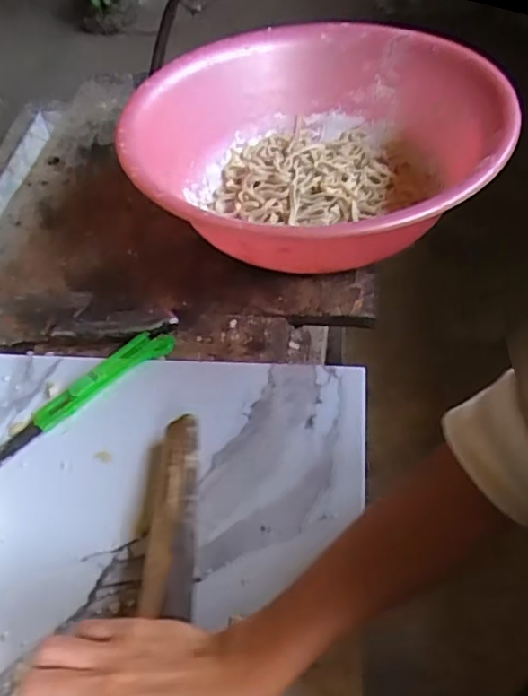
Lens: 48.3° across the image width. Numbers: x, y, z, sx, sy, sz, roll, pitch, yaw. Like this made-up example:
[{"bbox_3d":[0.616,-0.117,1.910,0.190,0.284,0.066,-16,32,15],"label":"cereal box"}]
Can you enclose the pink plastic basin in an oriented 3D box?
[{"bbox_3d":[0.051,-0.218,0.664,0.404,0.122,0.398,-3,48,3],"label":"pink plastic basin"}]

